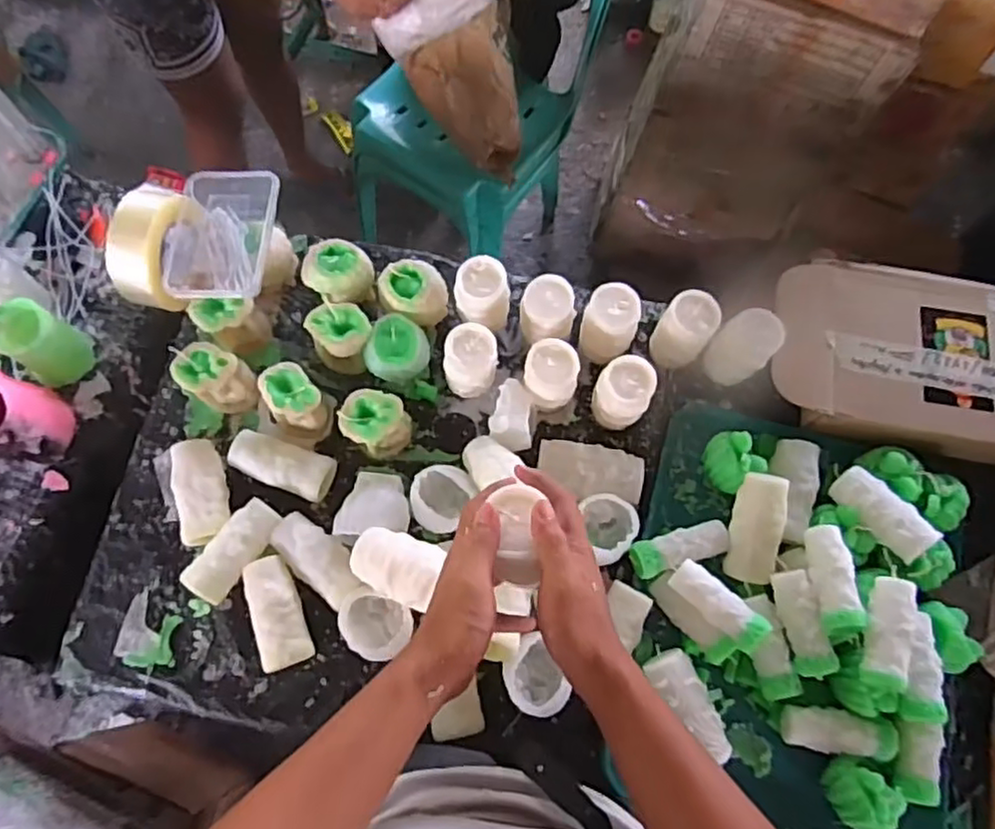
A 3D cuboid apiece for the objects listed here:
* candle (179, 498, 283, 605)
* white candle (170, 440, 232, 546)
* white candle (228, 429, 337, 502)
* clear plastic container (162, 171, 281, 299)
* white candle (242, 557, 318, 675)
[{"bbox_3d":[-0.284,0.148,0.744,0.048,0.049,0.115,37,75,11],"label":"candle"},{"bbox_3d":[-0.333,0.084,0.767,0.054,0.048,0.118,-19,73,-7],"label":"white candle"},{"bbox_3d":[-0.245,0.058,0.778,0.111,0.049,0.050,18,72,5],"label":"white candle"},{"bbox_3d":[-0.318,-0.206,0.783,0.117,0.034,0.159,5,72,1],"label":"clear plastic container"},{"bbox_3d":[-0.235,0.211,0.728,0.053,0.050,0.115,-23,73,-8],"label":"white candle"}]

